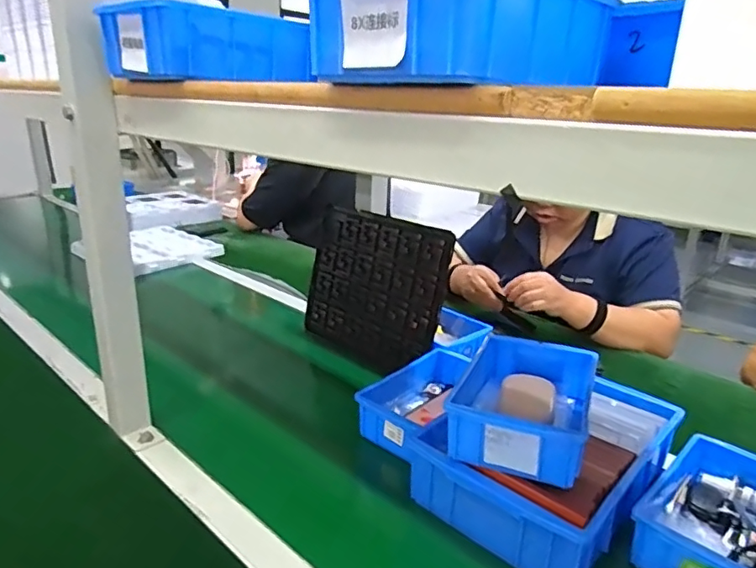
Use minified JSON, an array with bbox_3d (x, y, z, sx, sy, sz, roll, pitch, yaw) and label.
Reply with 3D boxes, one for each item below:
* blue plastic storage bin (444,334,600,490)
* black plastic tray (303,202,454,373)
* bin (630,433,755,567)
[{"bbox_3d":[0.162,0.128,0.599,0.132,0.058,0.200,10,21,22],"label":"blue plastic storage bin"},{"bbox_3d":[-0.011,0.010,0.936,0.285,0.255,0.018,20,14,40],"label":"black plastic tray"},{"bbox_3d":[0.360,0.243,0.553,0.194,0.052,0.134,-16,26,-41],"label":"bin"}]

